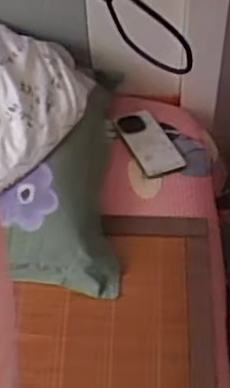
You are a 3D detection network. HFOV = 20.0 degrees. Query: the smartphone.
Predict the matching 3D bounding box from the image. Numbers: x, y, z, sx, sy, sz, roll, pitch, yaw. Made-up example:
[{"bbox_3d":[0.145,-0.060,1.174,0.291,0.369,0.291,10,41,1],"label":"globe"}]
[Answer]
[{"bbox_3d":[0.057,-0.094,1.153,0.072,0.016,0.155,-21,56,-13],"label":"smartphone"}]

